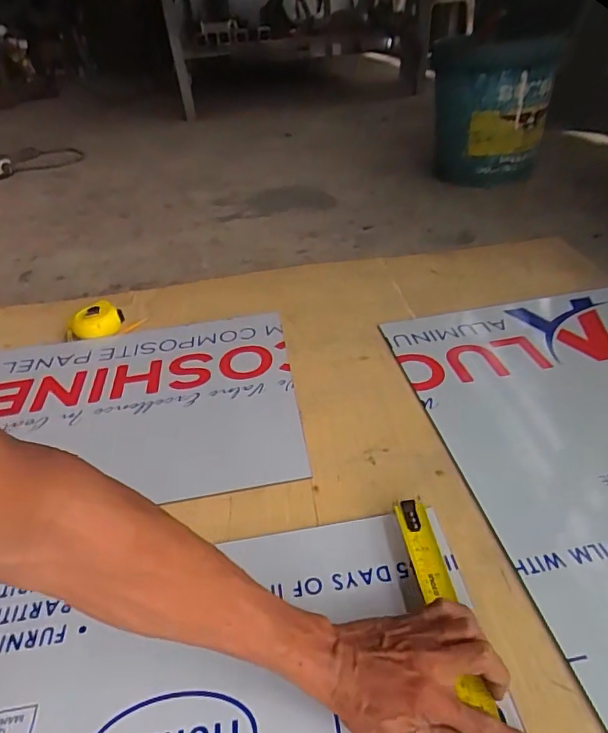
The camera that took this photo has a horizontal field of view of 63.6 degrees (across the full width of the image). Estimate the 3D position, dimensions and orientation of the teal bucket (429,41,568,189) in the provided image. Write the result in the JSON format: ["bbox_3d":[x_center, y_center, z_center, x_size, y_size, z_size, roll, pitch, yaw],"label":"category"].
[{"bbox_3d":[0.467,-0.656,1.257,0.276,0.314,0.286,4,38,15],"label":"teal bucket"}]

